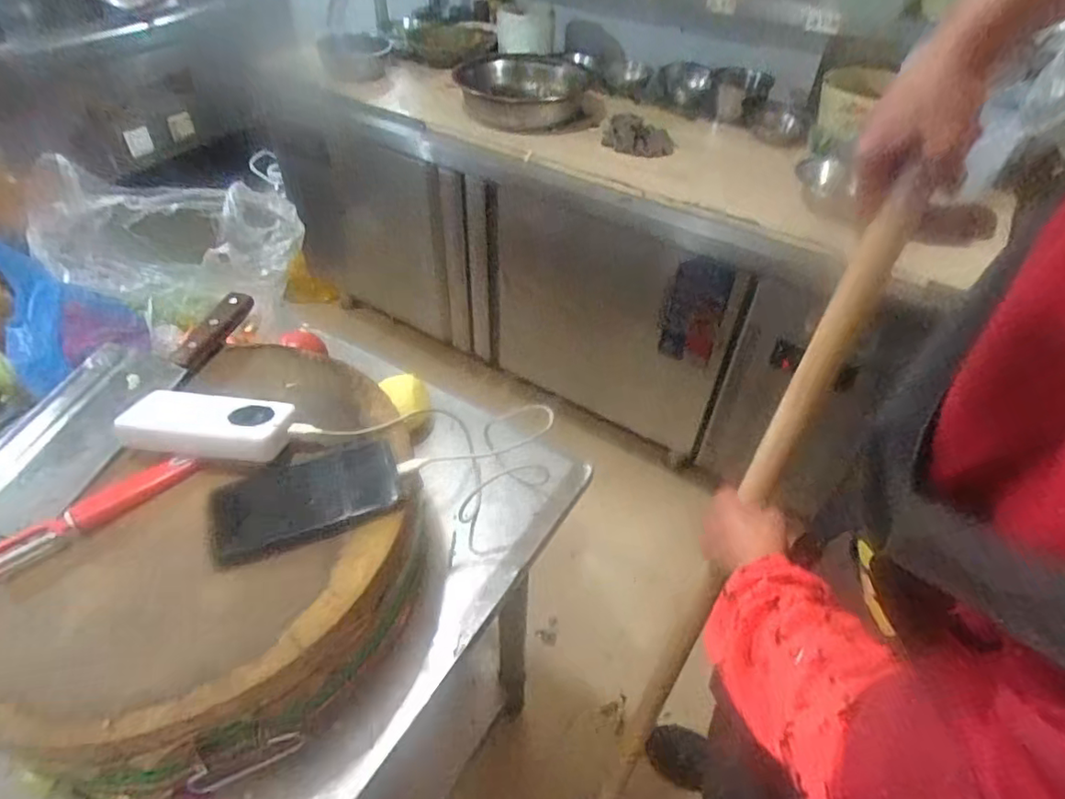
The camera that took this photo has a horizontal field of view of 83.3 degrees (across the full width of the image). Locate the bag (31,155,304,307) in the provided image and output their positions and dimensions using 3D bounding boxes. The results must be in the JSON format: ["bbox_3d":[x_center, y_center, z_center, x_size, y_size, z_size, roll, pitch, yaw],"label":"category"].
[{"bbox_3d":[-0.500,-0.219,0.829,0.322,0.136,0.172,0,45,-2],"label":"bag"}]

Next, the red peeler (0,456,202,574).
[{"bbox_3d":[-0.382,0.096,0.524,0.170,0.014,0.029,-33,55,-30],"label":"red peeler"}]

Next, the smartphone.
[{"bbox_3d":[-0.200,0.085,0.533,0.156,0.014,0.082,-15,54,-21],"label":"smartphone"}]

